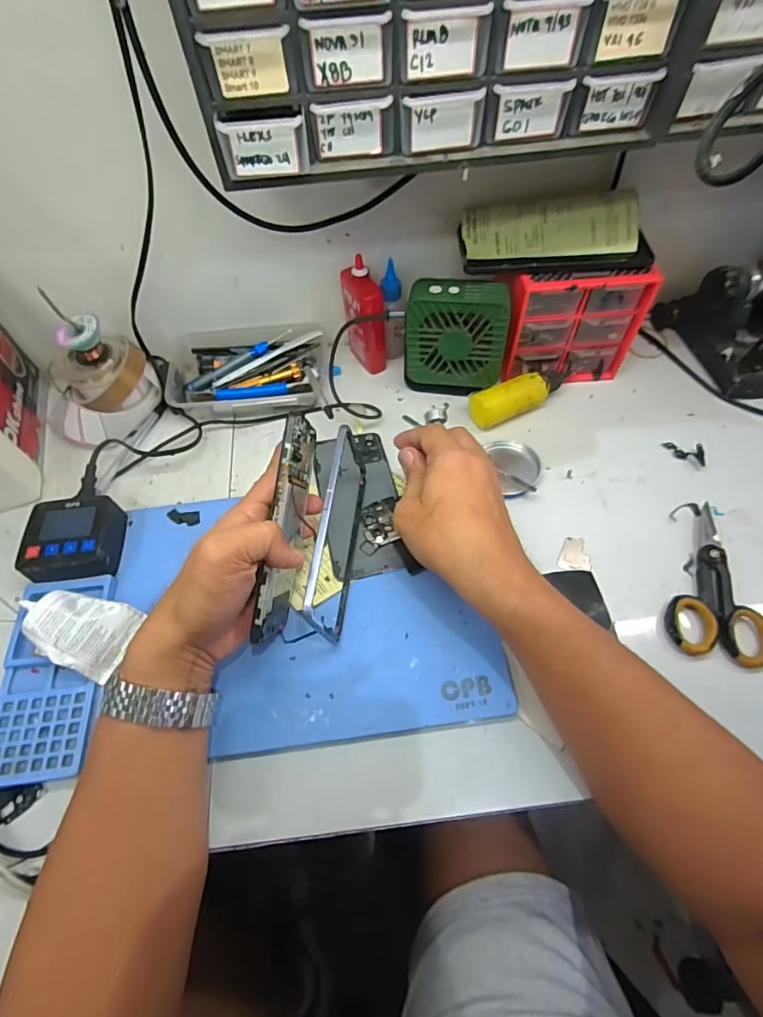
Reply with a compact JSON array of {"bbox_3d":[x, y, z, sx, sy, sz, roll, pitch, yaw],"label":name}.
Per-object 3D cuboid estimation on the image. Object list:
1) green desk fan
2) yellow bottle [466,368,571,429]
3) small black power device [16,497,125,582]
[{"bbox_3d":[0.076,-0.170,0.496,0.097,0.115,0.042,8,60,7],"label":"green desk fan"},{"bbox_3d":[0.145,-0.115,0.504,0.108,0.037,0.030,-21,60,-10],"label":"yellow bottle"},{"bbox_3d":[-0.269,0.030,0.425,0.075,0.037,0.079,-7,59,-1],"label":"small black power device"}]

